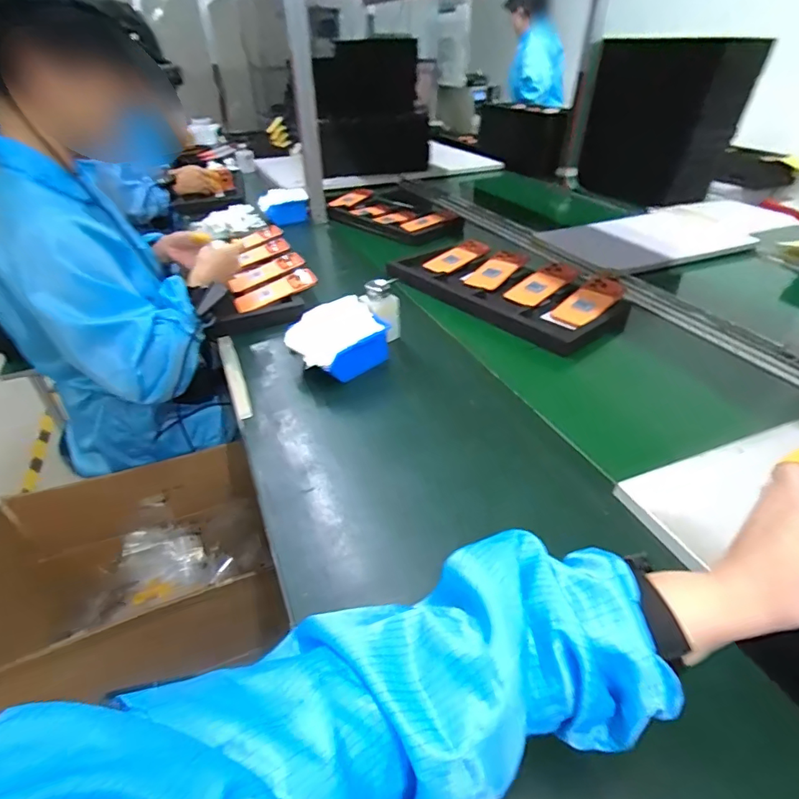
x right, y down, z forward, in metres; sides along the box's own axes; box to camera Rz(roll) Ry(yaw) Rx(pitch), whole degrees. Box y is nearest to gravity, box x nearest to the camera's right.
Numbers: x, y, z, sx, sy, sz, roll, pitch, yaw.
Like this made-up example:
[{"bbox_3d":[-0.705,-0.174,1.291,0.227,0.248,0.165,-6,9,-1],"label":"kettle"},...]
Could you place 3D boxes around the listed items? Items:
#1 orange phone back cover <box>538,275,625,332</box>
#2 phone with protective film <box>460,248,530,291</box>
[{"bbox_3d":[0.370,-0.192,0.913,0.193,0.018,0.083,-36,48,-22],"label":"orange phone back cover"},{"bbox_3d":[0.216,-0.290,1.048,0.159,0.013,0.087,-39,53,-20],"label":"phone with protective film"}]

